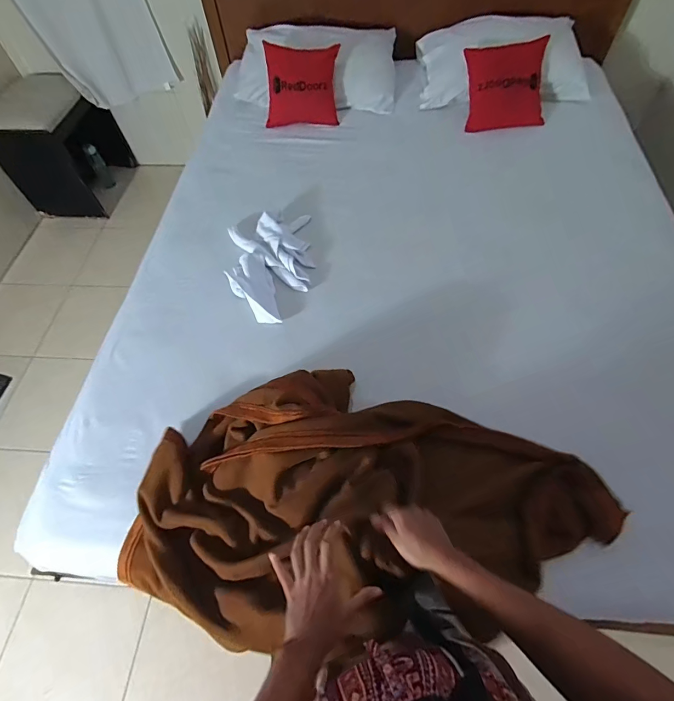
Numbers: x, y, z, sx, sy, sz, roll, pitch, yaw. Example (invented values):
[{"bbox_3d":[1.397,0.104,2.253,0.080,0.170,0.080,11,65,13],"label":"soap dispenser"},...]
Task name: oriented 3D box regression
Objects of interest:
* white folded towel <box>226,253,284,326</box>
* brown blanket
[{"bbox_3d":[-0.214,-0.162,1.045,0.111,0.034,0.241,-24,61,-11],"label":"white folded towel"},{"bbox_3d":[0.040,0.241,0.713,0.872,0.206,0.434,-4,59,0],"label":"brown blanket"}]

